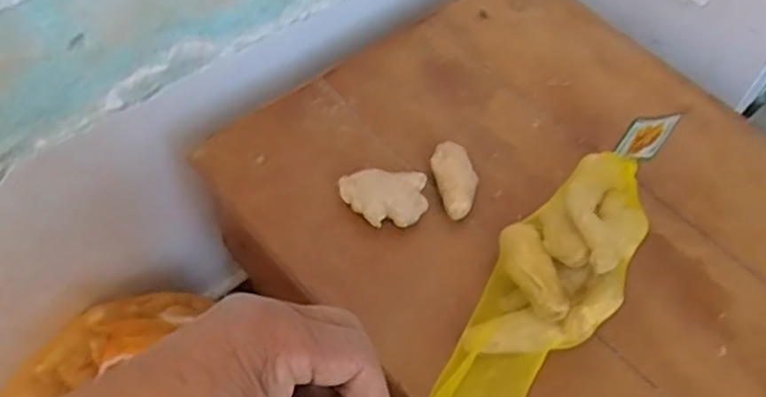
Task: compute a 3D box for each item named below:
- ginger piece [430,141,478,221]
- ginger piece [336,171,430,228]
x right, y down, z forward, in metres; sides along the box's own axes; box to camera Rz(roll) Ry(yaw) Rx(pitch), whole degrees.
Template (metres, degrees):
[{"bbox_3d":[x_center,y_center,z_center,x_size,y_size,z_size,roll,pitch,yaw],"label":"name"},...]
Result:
[{"bbox_3d":[0.047,-0.011,0.476,0.024,0.026,0.052,-13,58,-12],"label":"ginger piece"},{"bbox_3d":[0.001,0.001,0.462,0.055,0.028,0.035,-3,57,-5],"label":"ginger piece"}]

